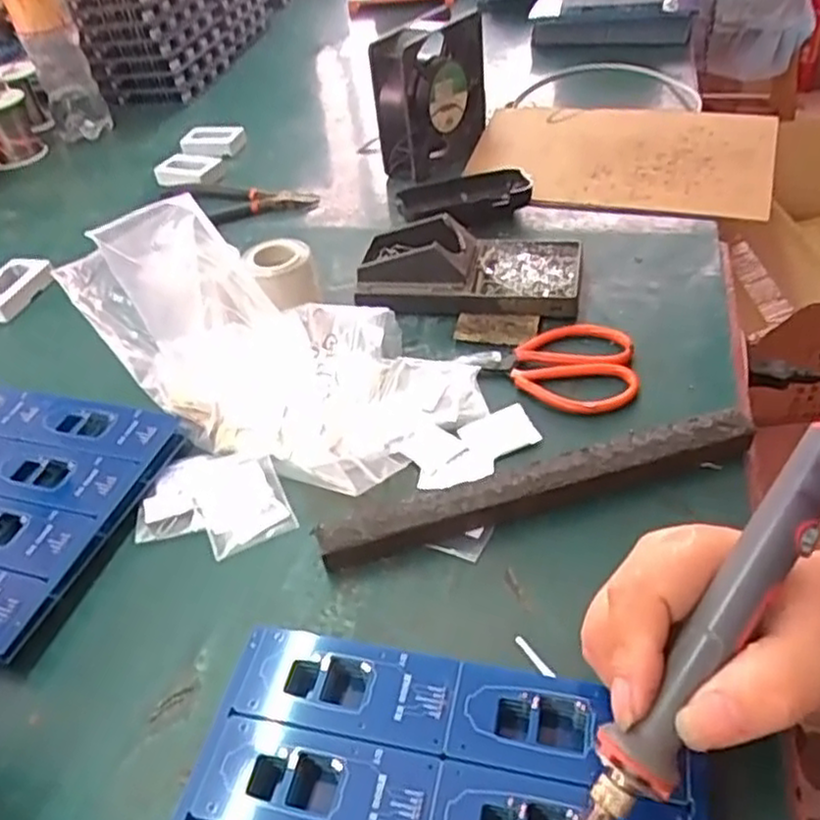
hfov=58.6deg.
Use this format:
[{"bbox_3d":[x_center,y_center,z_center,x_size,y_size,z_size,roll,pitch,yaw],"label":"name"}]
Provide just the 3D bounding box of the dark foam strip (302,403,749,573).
[{"bbox_3d":[0.068,0.042,0.388,0.236,0.020,0.022,-15,44,-7],"label":"dark foam strip"}]

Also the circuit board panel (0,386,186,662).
[{"bbox_3d":[-0.252,0.052,0.426,0.186,0.017,0.163,7,45,15],"label":"circuit board panel"}]

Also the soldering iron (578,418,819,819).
[{"bbox_3d":[0.101,0.079,0.245,0.021,0.019,0.222,32,85,34],"label":"soldering iron"}]

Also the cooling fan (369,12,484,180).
[{"bbox_3d":[0.025,-0.290,0.685,0.125,0.134,0.050,-31,41,-26],"label":"cooling fan"}]

